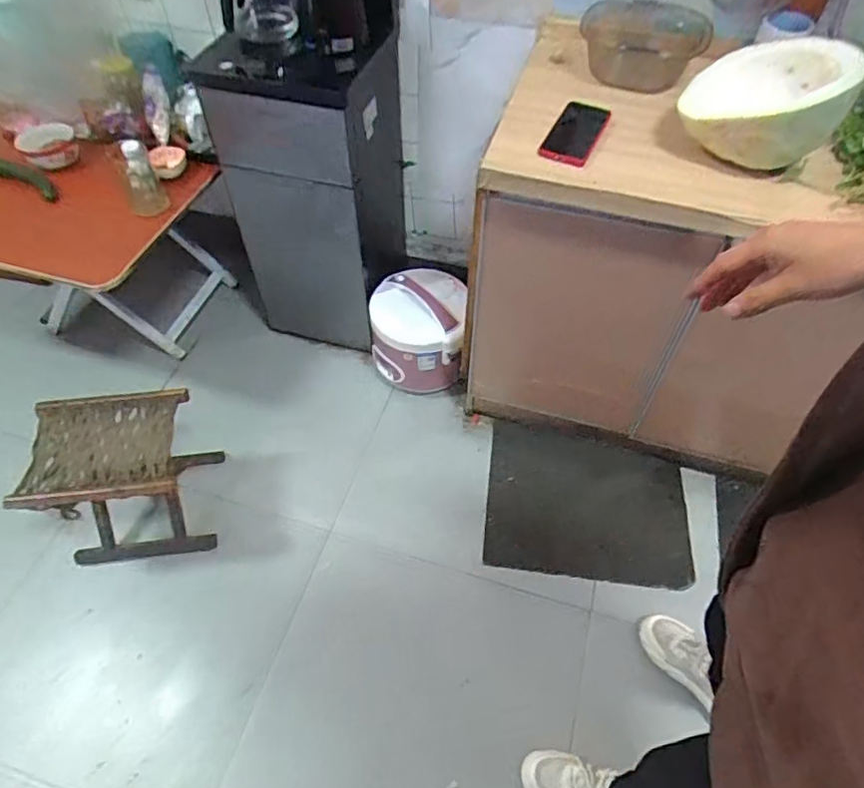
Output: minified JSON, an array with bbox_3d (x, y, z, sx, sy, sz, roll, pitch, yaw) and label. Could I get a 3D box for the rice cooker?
[{"bbox_3d":[-0.033,-0.151,1.489,0.227,0.260,0.216,0,53,0],"label":"rice cooker"}]

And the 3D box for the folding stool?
[{"bbox_3d":[-0.636,0.181,1.234,0.282,0.312,0.245,-4,55,-1],"label":"folding stool"}]

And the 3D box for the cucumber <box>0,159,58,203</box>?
[{"bbox_3d":[-0.940,-0.500,1.332,0.211,0.034,0.069,25,59,3],"label":"cucumber"}]

